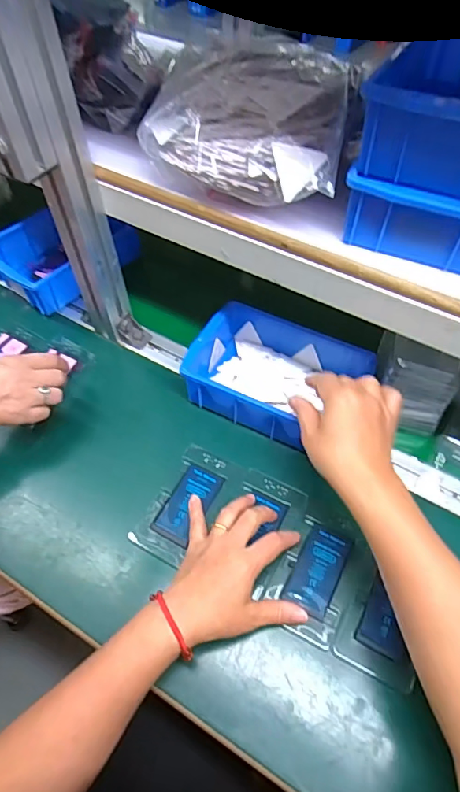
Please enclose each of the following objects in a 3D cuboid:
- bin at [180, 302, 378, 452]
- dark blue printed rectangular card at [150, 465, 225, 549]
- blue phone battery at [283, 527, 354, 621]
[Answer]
[{"bbox_3d":[0.059,-0.034,0.574,0.194,0.059,0.163,24,58,15],"label":"bin"},{"bbox_3d":[-0.046,0.117,0.513,0.044,0.006,0.085,28,62,18],"label":"dark blue printed rectangular card"},{"bbox_3d":[0.089,0.174,0.471,0.044,0.008,0.082,23,58,15],"label":"blue phone battery"}]

